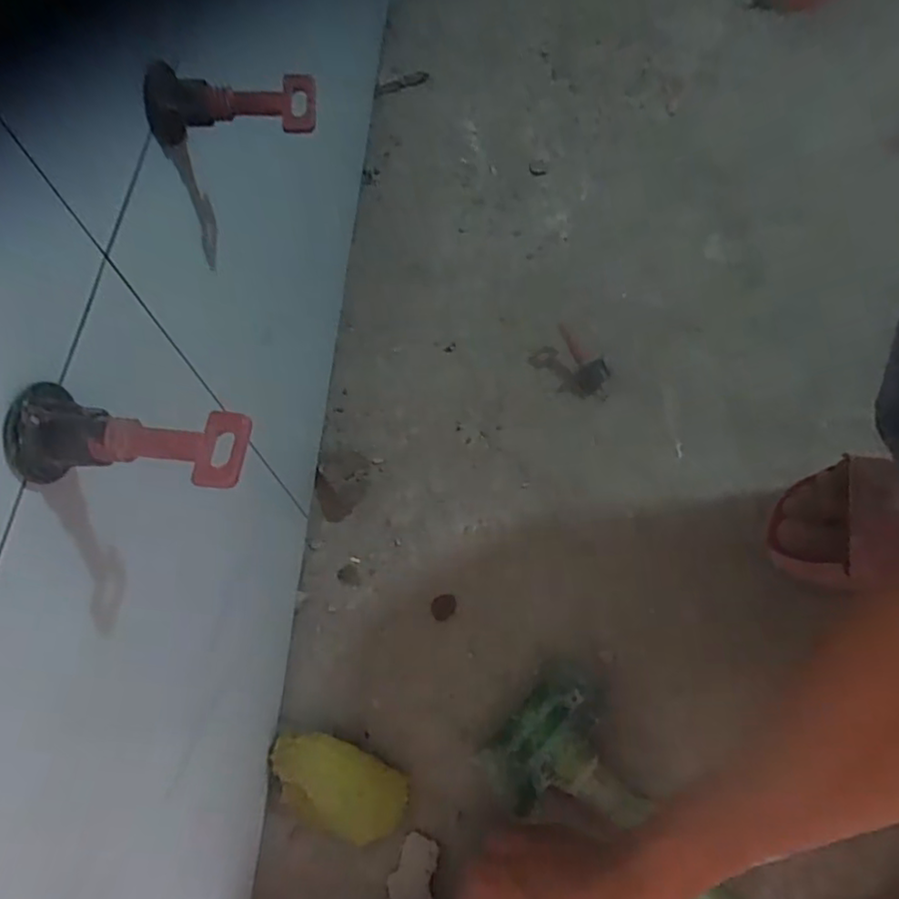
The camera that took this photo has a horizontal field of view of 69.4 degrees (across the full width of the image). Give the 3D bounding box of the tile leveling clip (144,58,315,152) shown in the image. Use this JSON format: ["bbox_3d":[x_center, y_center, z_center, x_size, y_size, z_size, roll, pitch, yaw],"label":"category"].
[{"bbox_3d":[-0.099,-0.158,0.292,0.073,0.023,0.026,-4,64,2],"label":"tile leveling clip"}]

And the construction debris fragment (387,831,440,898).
[{"bbox_3d":[-0.023,0.274,0.415,0.029,0.004,0.048,5,64,6],"label":"construction debris fragment"}]

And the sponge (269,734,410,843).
[{"bbox_3d":[-0.075,0.223,0.428,0.090,0.033,0.052,20,67,13],"label":"sponge"}]

